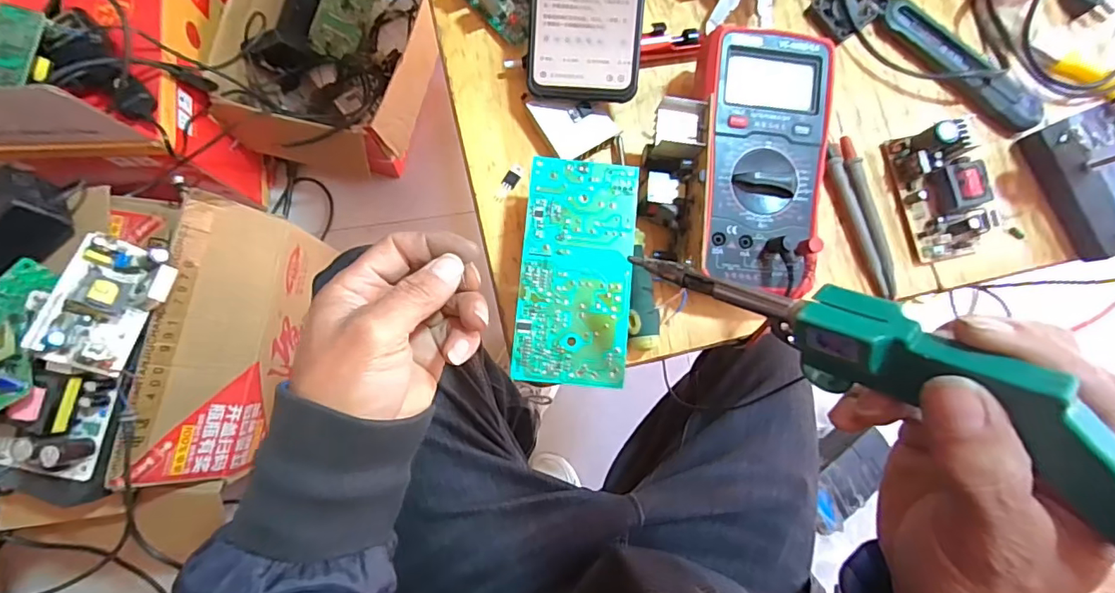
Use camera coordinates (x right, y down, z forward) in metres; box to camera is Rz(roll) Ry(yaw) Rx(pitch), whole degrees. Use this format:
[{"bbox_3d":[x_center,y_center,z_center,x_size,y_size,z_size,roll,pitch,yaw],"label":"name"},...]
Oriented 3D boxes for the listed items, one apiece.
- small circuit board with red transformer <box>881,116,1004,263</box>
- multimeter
[{"bbox_3d":[0.296,-0.080,0.392,0.055,0.037,0.097,-15,84,-6],"label":"small circuit board with red transformer"},{"bbox_3d":[0.138,-0.090,0.369,0.092,0.054,0.179,6,82,-4],"label":"multimeter"}]

